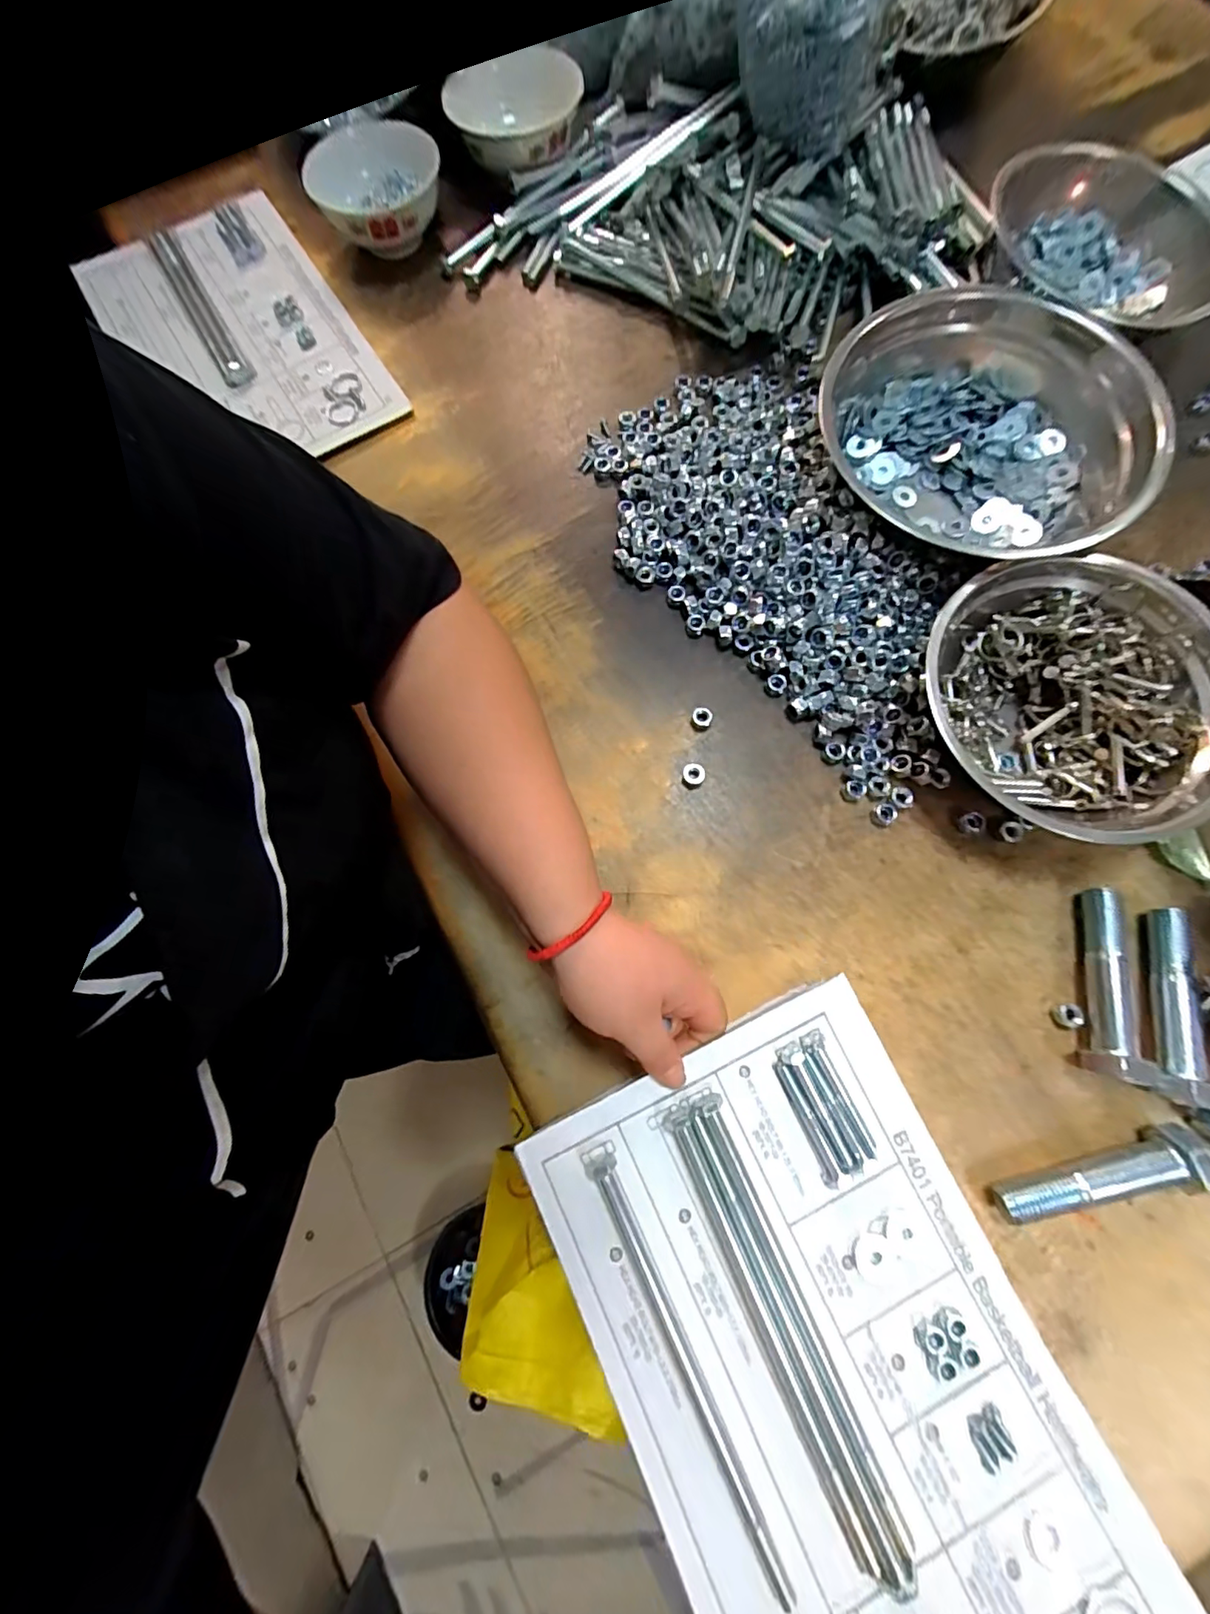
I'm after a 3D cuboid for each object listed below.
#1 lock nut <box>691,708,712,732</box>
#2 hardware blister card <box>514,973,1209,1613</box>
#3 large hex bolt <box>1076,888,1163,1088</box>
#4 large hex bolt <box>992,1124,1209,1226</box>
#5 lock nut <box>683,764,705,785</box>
[{"bbox_3d":[0.077,-0.069,0.430,0.016,0.014,0.015,-1,75,2],"label":"lock nut"},{"bbox_3d":[0.129,0.315,0.285,0.227,0.023,0.375,-24,76,-4],"label":"hardware blister card"},{"bbox_3d":[0.344,0.118,0.367,0.029,0.026,0.122,8,75,4],"label":"large hex bolt"},{"bbox_3d":[0.309,0.231,0.337,0.120,0.032,0.036,-11,75,-1],"label":"large hex bolt"},{"bbox_3d":[0.069,-0.026,0.424,0.017,0.006,0.016,-1,75,2],"label":"lock nut"}]

